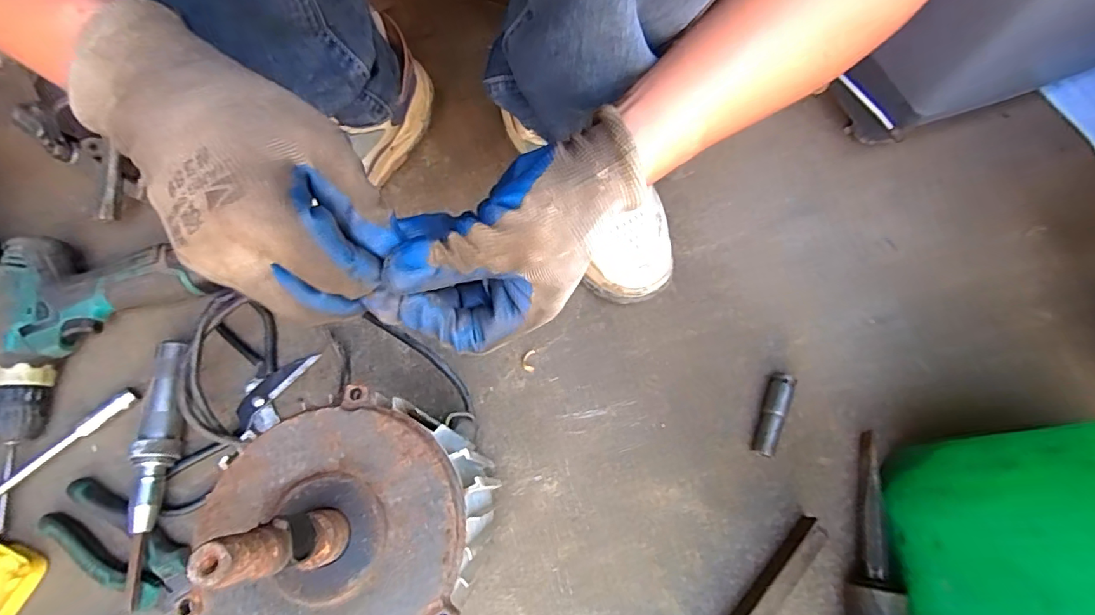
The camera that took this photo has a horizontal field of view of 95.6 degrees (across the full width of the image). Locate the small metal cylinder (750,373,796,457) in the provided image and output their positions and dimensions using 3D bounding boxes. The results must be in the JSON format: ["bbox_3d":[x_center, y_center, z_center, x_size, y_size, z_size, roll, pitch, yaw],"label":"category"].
[{"bbox_3d":[0.207,0.098,0.456,0.020,0.025,0.078,21,70,8],"label":"small metal cylinder"}]

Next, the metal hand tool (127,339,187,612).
[{"bbox_3d":[-0.336,0.134,0.426,0.025,0.031,0.209,-5,69,-2],"label":"metal hand tool"}]

